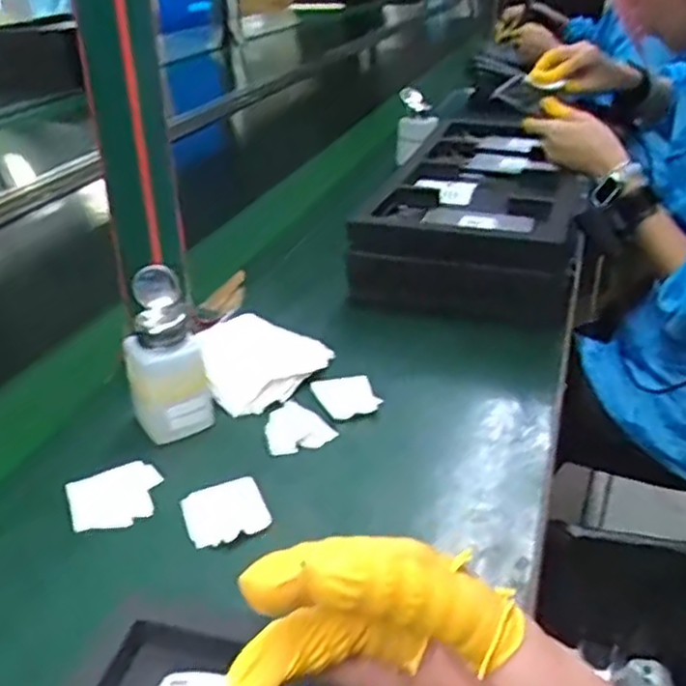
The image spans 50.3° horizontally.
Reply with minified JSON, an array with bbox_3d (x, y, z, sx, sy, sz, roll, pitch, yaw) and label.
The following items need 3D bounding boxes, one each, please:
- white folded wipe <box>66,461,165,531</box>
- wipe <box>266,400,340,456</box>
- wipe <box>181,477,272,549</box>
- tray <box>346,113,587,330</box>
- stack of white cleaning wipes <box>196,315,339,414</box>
[{"bbox_3d":[-0.166,0.112,0.538,0.065,0.004,0.060,-15,37,-22],"label":"white folded wipe"},{"bbox_3d":[-0.036,0.068,0.602,0.054,0.014,0.049,-10,32,-17],"label":"wipe"},{"bbox_3d":[-0.082,0.119,0.517,0.055,0.006,0.055,-12,32,-19],"label":"wipe"},{"bbox_3d":[0.188,-0.171,0.935,0.237,0.111,0.472,12,32,15],"label":"tray"},{"bbox_3d":[-0.079,0.014,0.679,0.108,0.032,0.118,23,38,35],"label":"stack of white cleaning wipes"}]

